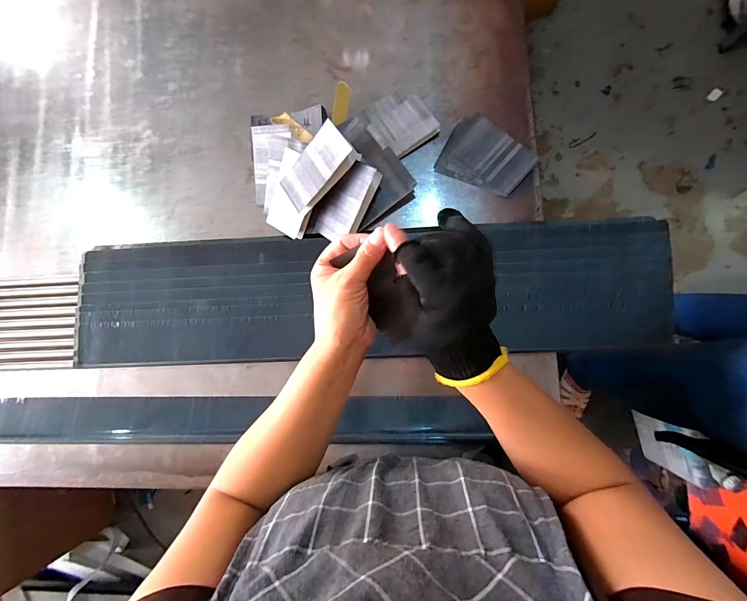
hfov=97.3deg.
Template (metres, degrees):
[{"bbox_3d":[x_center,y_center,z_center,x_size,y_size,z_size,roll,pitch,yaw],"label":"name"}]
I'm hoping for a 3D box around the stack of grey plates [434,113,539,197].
[{"bbox_3d":[0.174,-0.220,0.501,0.129,0.004,0.099,28,88,8],"label":"stack of grey plates"}]

